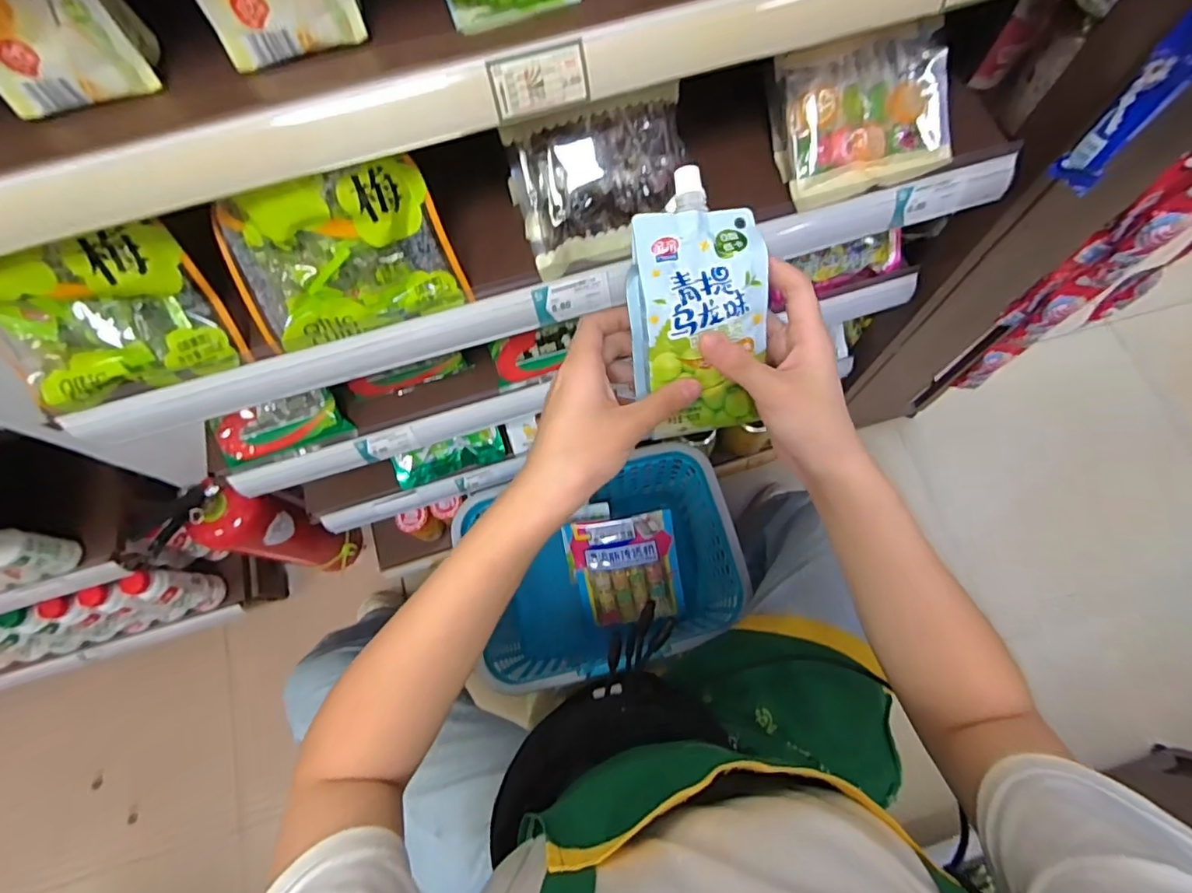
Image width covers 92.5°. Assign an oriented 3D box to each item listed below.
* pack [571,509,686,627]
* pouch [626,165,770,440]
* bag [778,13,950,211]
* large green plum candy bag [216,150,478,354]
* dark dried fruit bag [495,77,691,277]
[{"bbox_3d":[0.053,0.200,0.923,0.163,0.020,0.173,-9,100,3],"label":"pack"},{"bbox_3d":[0.065,-0.089,0.367,0.085,0.038,0.157,-10,108,-9],"label":"pouch"},{"bbox_3d":[0.247,-0.298,0.516,0.156,0.020,0.126,-15,105,-4],"label":"bag"},{"bbox_3d":[-0.206,-0.158,0.464,0.165,0.129,0.050,-13,48,-1],"label":"large green plum candy bag"},{"bbox_3d":[0.006,-0.221,0.484,0.148,0.048,0.122,-15,116,-1],"label":"dark dried fruit bag"}]

